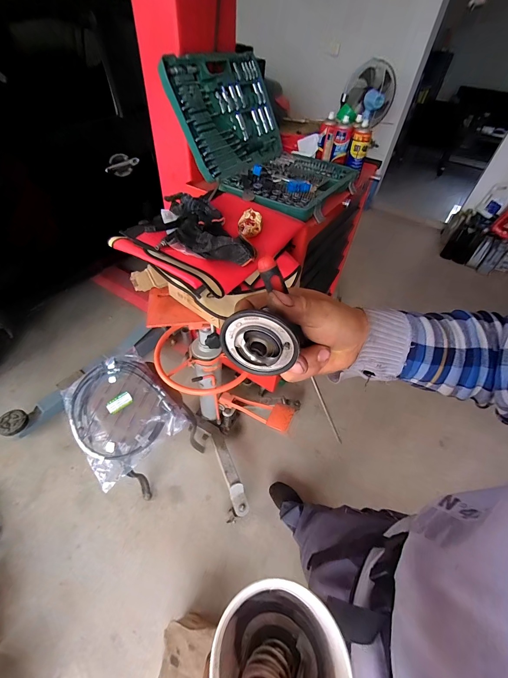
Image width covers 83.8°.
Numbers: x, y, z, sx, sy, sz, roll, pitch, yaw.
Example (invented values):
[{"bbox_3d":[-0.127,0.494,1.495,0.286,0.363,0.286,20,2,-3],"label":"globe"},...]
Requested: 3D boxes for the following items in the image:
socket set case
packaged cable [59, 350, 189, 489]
[{"bbox_3d":[0.062,-0.678,0.911,0.498,0.279,0.478,29,54,19],"label":"socket set case"},{"bbox_3d":[-0.463,0.239,0.984,0.306,0.062,0.393,-32,58,-28],"label":"packaged cable"}]

